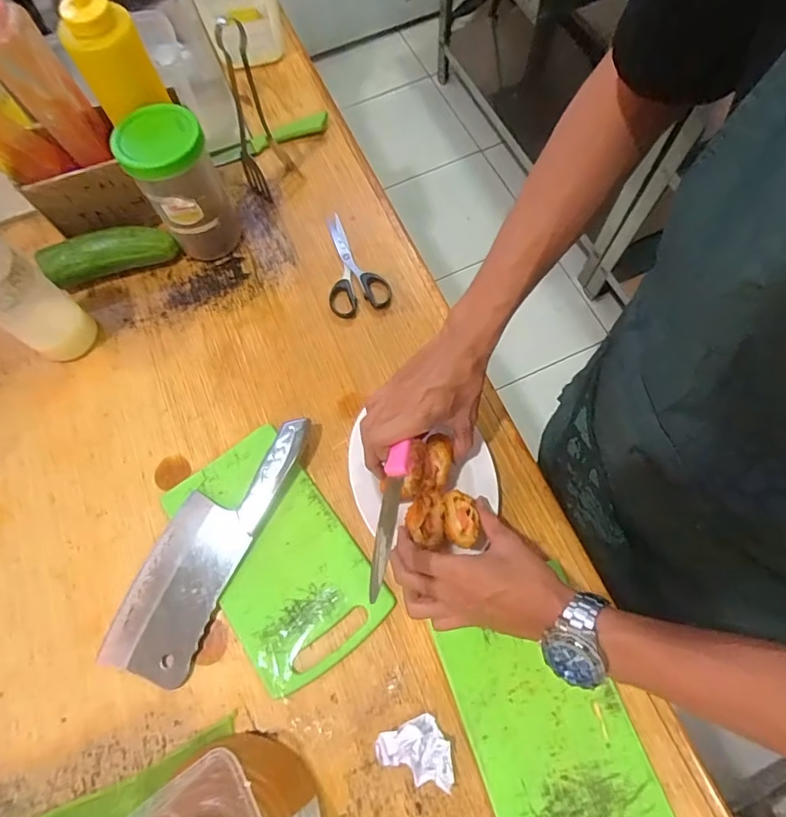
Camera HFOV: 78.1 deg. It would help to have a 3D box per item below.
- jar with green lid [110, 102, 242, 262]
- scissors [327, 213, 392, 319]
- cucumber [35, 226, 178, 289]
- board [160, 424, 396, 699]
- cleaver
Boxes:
[{"bbox_3d":[-0.237,-0.247,0.559,0.081,0.159,0.081,-1,69,2],"label":"jar with green lid"},{"bbox_3d":[-0.057,-0.182,0.607,0.072,0.009,0.152,-19,70,-5],"label":"scissors"},{"bbox_3d":[-0.347,-0.192,0.600,0.151,0.049,0.047,-21,70,-6],"label":"cucumber"},{"bbox_3d":[-0.117,0.141,0.484,0.136,0.010,0.234,-34,72,-11],"label":"board"},{"bbox_3d":[-0.184,0.125,0.482,0.089,0.029,0.269,24,72,11],"label":"cleaver"}]

